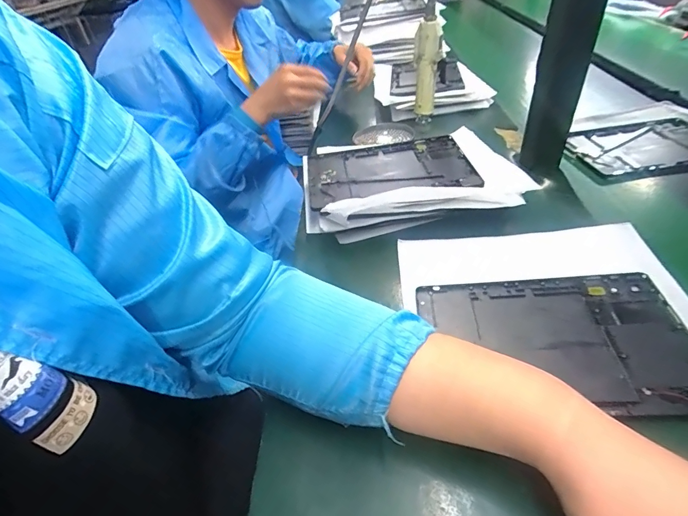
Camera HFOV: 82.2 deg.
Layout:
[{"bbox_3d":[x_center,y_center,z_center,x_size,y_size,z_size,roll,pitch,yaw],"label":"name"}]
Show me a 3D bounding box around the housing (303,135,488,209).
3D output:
[{"bbox_3d":[0.065,-0.125,0.574,0.229,0.018,0.168,-7,41,1],"label":"housing"}]

